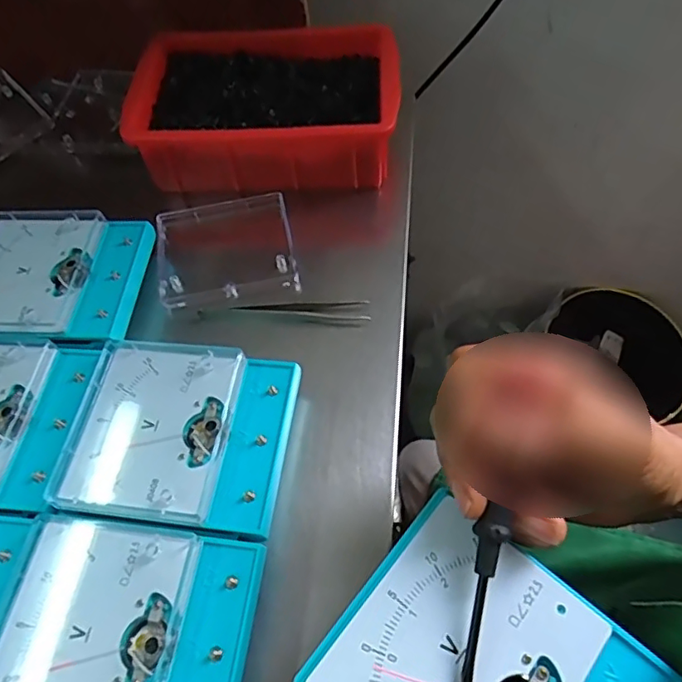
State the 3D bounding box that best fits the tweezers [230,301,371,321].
[{"bbox_3d":[-0.026,-0.023,0.377,0.089,0.009,0.013,2,57,5],"label":"tweezers"}]

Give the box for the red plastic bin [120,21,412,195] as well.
[{"bbox_3d":[-0.060,-0.186,0.448,0.204,0.060,0.128,0,57,3],"label":"red plastic bin"}]

